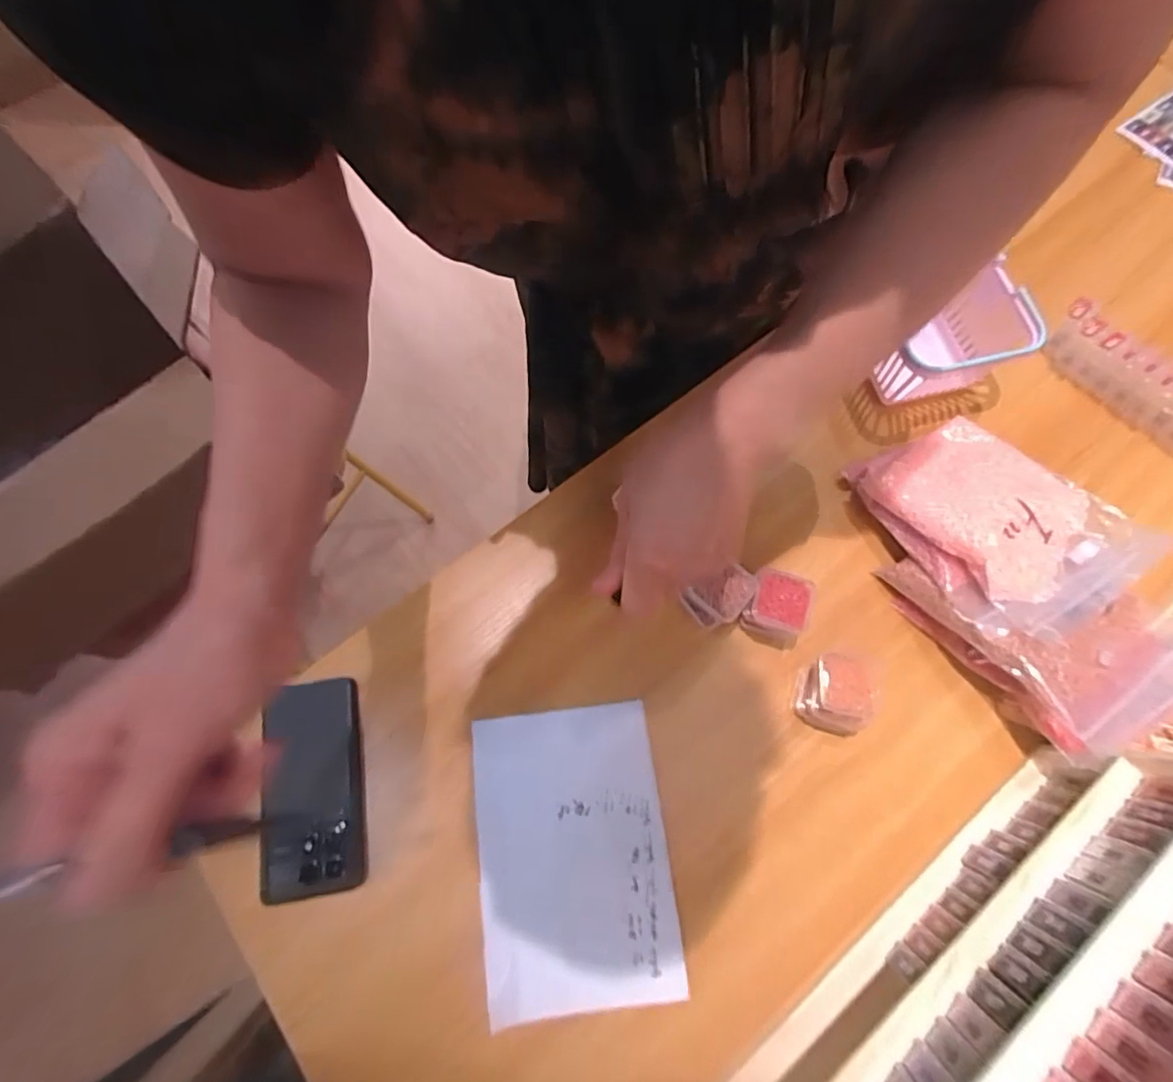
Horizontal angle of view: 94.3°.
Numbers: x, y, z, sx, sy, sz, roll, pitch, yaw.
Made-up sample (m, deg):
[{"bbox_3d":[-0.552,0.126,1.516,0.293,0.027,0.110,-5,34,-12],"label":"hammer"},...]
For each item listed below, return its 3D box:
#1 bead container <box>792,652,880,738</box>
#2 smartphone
[{"bbox_3d":[0.203,0.125,0.439,0.049,0.057,0.054,13,72,6],"label":"bead container"},{"bbox_3d":[-0.221,0.197,0.440,0.072,0.018,0.158,-10,71,-2],"label":"smartphone"}]

